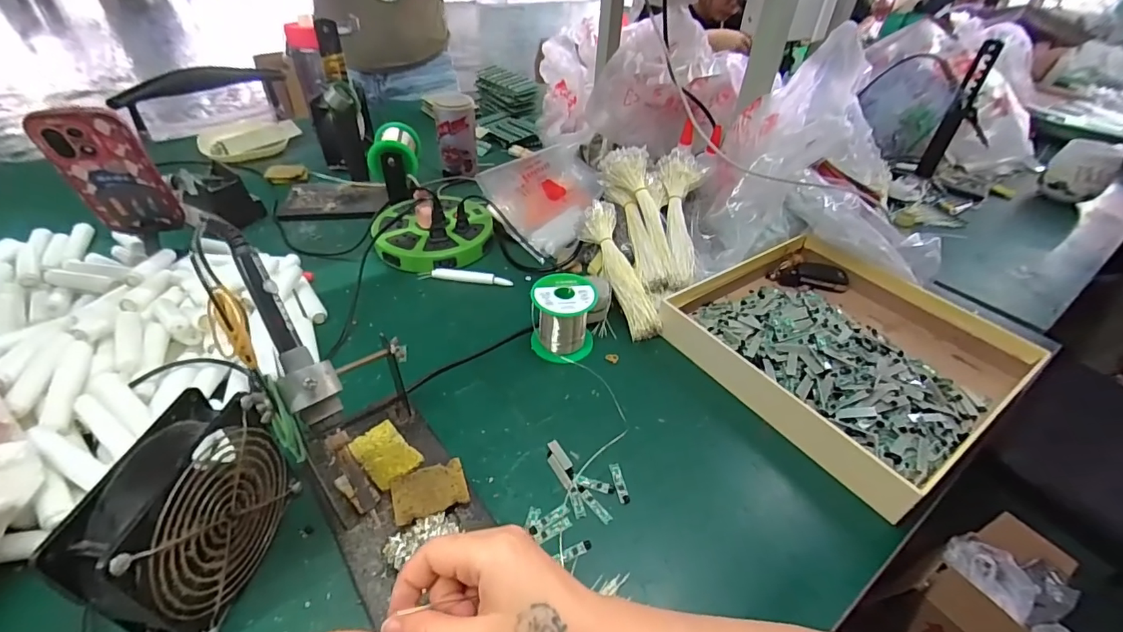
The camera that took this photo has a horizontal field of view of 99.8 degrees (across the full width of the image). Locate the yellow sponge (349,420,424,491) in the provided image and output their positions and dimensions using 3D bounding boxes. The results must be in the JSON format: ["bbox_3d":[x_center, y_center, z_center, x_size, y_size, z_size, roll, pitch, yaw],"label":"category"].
[{"bbox_3d":[-0.150,0.117,0.405,0.060,0.004,0.039,34,49,30],"label":"yellow sponge"}]

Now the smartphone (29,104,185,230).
[{"bbox_3d":[-0.511,-0.160,0.540,0.078,0.173,0.010,-18,62,-23],"label":"smartphone"}]

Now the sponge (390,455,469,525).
[{"bbox_3d":[-0.105,0.138,0.377,0.056,0.004,0.041,-13,44,-17],"label":"sponge"}]

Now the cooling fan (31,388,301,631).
[{"bbox_3d":[-0.240,0.132,0.311,0.046,0.124,0.131,6,41,3],"label":"cooling fan"}]

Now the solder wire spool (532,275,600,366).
[{"bbox_3d":[0.002,0.004,0.517,0.067,0.076,0.070,4,41,0],"label":"solder wire spool"}]

